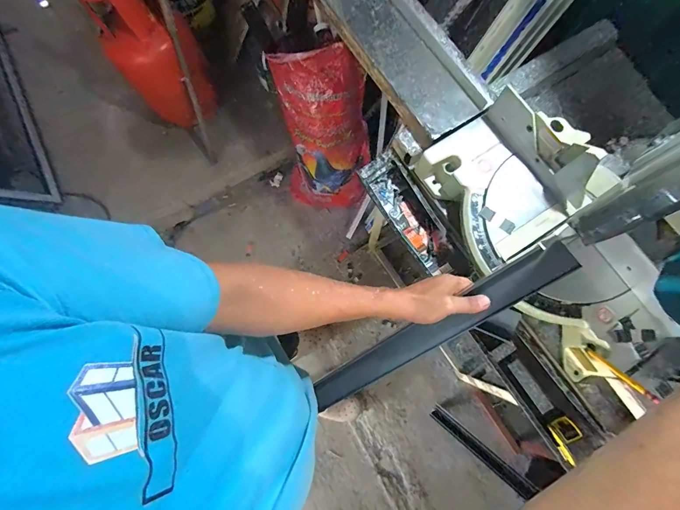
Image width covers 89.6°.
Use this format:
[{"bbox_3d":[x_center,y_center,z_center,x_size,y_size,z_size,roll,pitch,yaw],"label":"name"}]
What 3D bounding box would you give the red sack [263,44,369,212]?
[{"bbox_3d":[-0.056,-0.409,1.226,0.322,0.689,0.204,-3,59,0],"label":"red sack"}]

